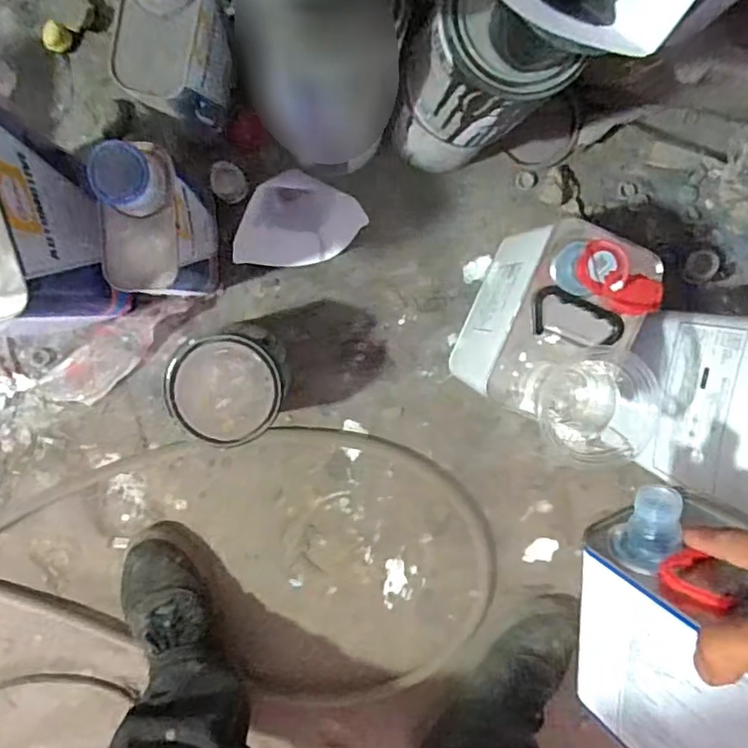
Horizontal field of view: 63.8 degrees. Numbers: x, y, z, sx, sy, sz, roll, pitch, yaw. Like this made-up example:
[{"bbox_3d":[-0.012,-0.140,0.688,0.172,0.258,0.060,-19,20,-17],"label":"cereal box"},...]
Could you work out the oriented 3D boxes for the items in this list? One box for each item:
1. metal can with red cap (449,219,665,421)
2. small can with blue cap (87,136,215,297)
[{"bbox_3d":[0.168,-0.048,0.585,0.113,0.194,0.170,23,95,-7],"label":"metal can with red cap"},{"bbox_3d":[-0.185,-0.130,0.543,0.067,0.216,0.114,6,97,-5],"label":"small can with blue cap"}]

